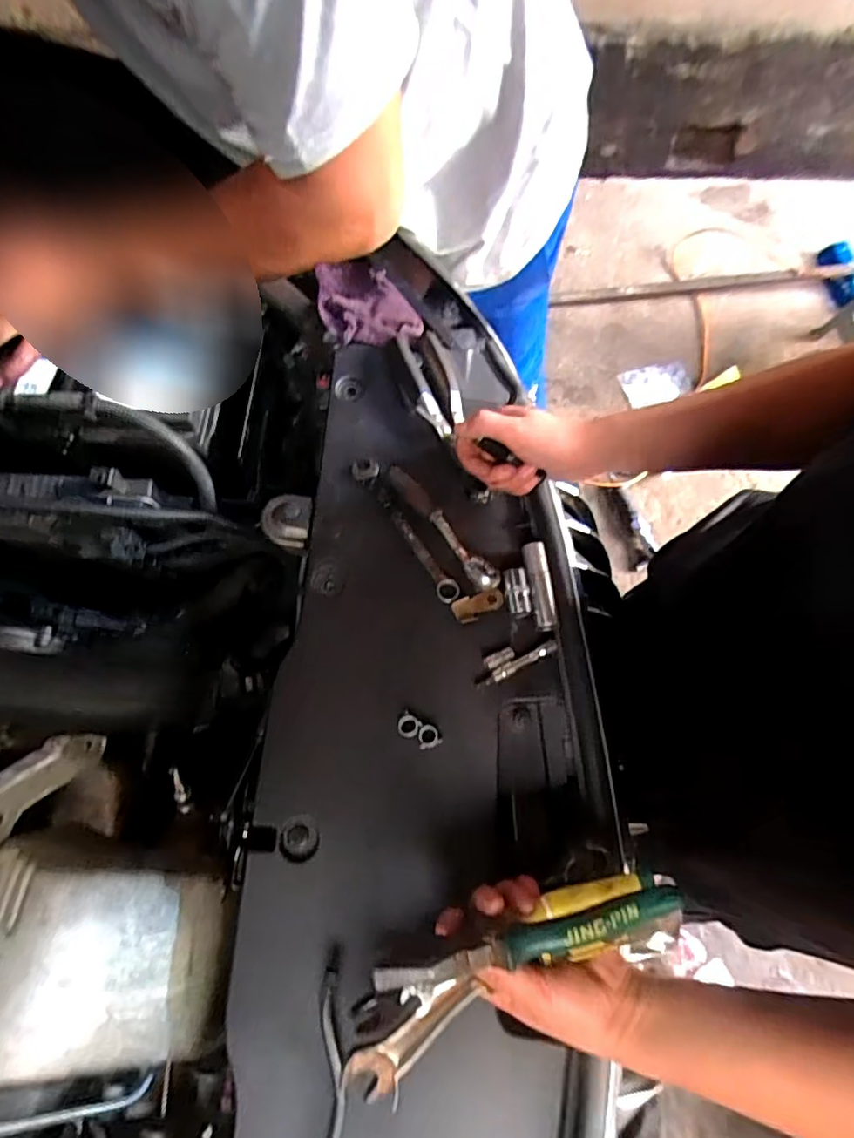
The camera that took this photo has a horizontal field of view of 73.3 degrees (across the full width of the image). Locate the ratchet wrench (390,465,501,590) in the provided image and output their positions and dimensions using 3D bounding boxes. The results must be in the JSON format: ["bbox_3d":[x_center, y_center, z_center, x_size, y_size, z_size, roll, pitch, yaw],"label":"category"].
[{"bbox_3d":[0.012,-0.040,0.523,0.022,0.017,0.150,-37,72,-11],"label":"ratchet wrench"}]

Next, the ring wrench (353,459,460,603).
[{"bbox_3d":[-0.020,-0.039,0.529,0.022,0.007,0.168,-31,72,-9],"label":"ring wrench"}]

